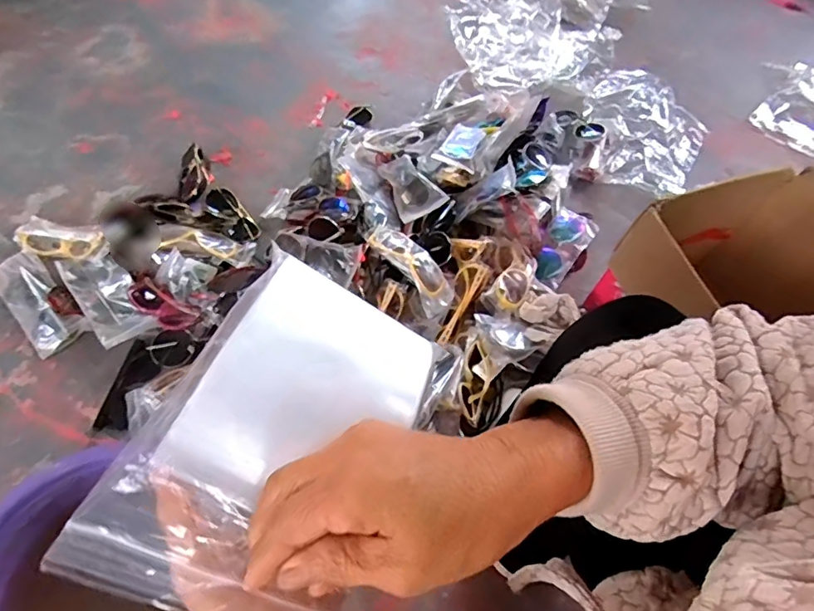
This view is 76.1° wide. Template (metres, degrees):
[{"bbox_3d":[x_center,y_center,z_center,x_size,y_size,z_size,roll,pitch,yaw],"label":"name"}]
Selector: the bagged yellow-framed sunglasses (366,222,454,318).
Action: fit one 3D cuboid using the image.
[{"bbox_3d":[0.006,-0.061,0.813,0.162,0.041,0.064,47,66,0],"label":"bagged yellow-framed sunglasses"}]

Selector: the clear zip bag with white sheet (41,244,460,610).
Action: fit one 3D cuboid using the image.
[{"bbox_3d":[-0.063,0.059,0.265,0.109,0.024,0.186,32,55,-5],"label":"clear zip bag with white sheet"}]

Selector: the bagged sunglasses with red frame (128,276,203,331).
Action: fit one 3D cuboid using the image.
[{"bbox_3d":[-0.374,-0.004,0.790,0.141,0.029,0.051,32,63,13],"label":"bagged sunglasses with red frame"}]

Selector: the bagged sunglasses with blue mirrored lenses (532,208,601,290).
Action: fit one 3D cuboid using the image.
[{"bbox_3d":[0.276,-0.106,0.936,0.084,0.040,0.185,31,63,13],"label":"bagged sunglasses with blue mirrored lenses"}]

